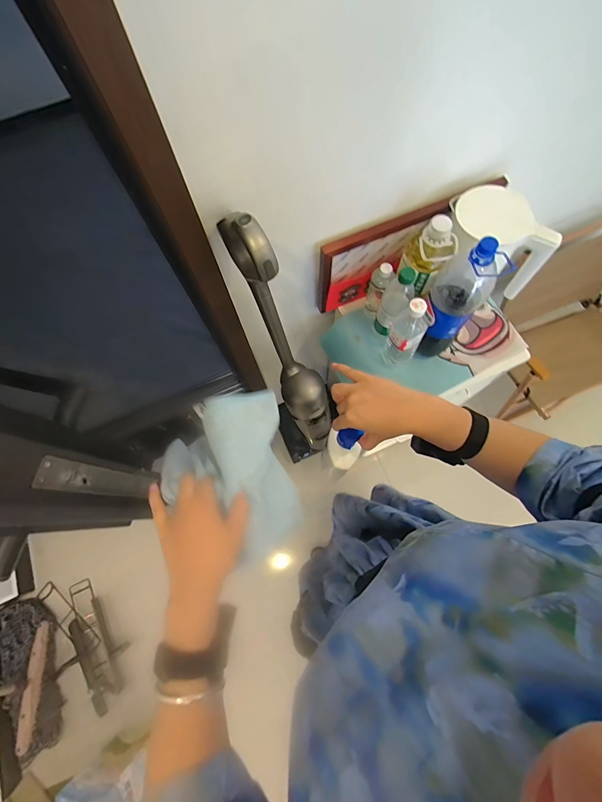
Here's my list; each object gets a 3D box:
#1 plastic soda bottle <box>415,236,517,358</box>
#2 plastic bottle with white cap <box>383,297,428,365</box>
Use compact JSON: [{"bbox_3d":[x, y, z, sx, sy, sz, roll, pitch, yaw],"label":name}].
[{"bbox_3d":[0.304,-0.200,0.688,0.104,0.296,0.111,32,76,11],"label":"plastic soda bottle"},{"bbox_3d":[0.224,-0.142,0.735,0.063,0.217,0.065,-31,74,-8],"label":"plastic bottle with white cap"}]

